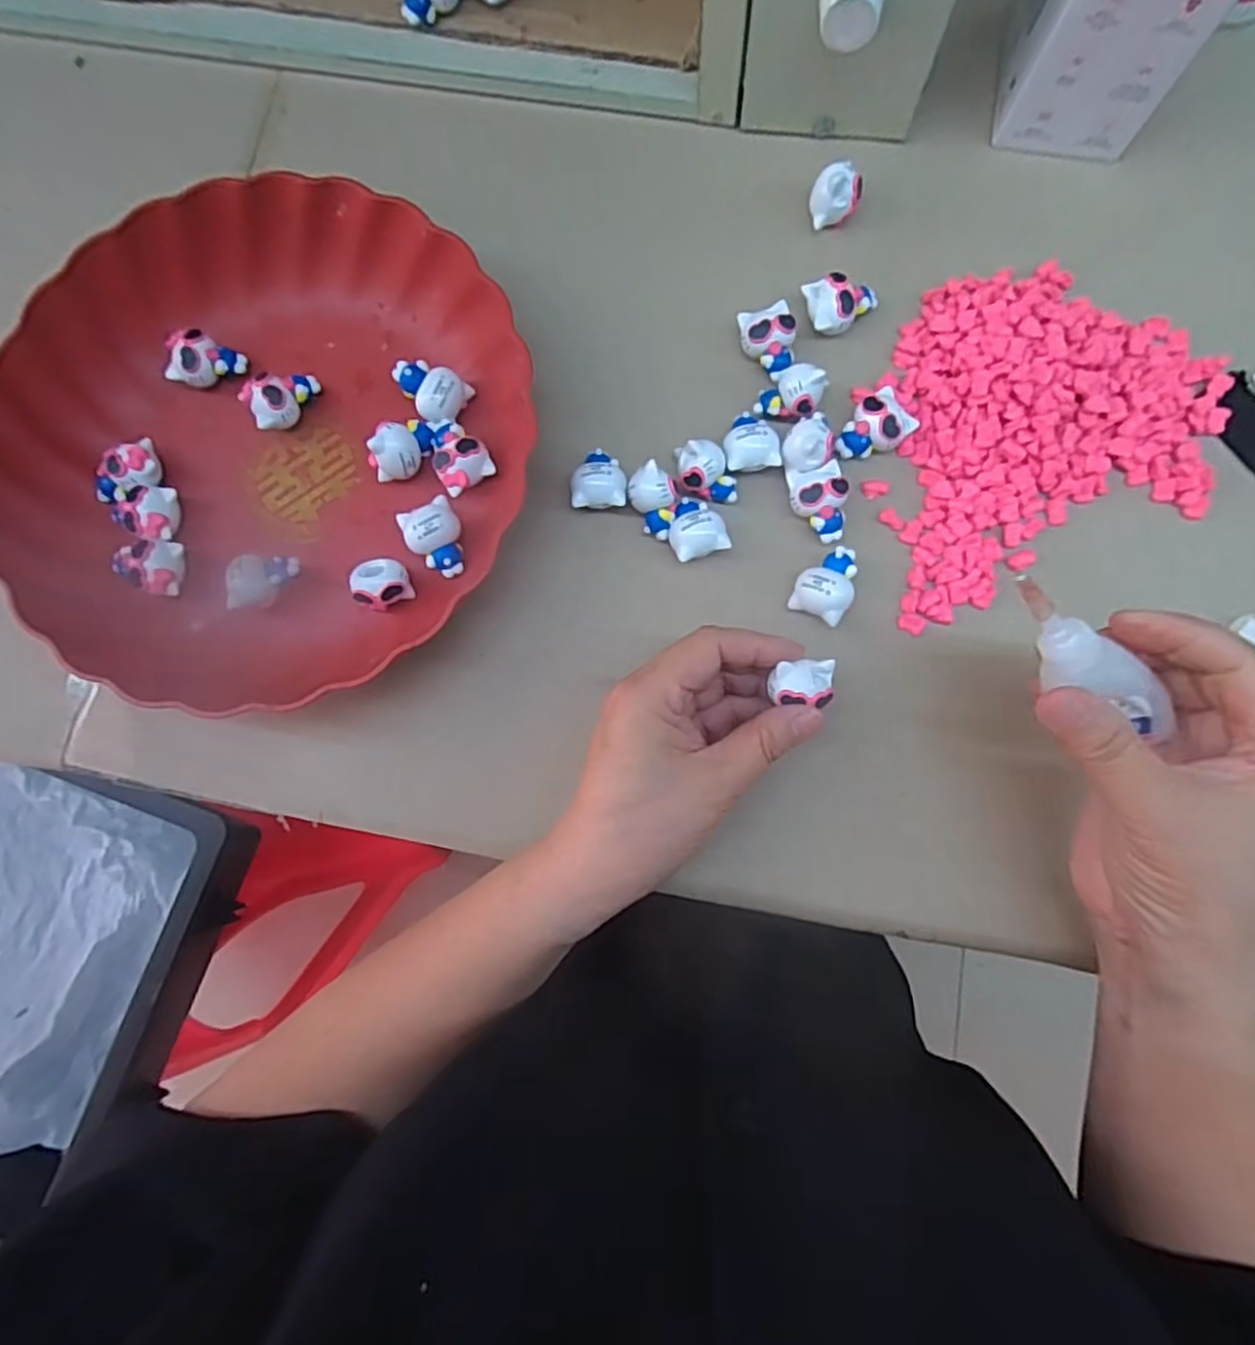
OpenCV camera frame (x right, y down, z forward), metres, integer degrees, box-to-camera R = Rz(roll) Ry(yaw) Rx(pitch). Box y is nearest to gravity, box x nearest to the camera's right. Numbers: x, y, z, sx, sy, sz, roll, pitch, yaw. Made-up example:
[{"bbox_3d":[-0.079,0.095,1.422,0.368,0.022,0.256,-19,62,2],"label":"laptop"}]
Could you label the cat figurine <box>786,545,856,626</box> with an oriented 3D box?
[{"bbox_3d":[0.091,-0.041,0.320,0.024,0.018,0.034,30,83,8],"label":"cat figurine"}]

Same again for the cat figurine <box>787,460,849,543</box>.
[{"bbox_3d":[0.090,-0.078,0.326,0.024,0.015,0.035,-15,80,1],"label":"cat figurine"}]

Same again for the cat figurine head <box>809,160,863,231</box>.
[{"bbox_3d":[0.101,-0.231,0.346,0.023,0.025,0.022,16,82,6],"label":"cat figurine head"}]

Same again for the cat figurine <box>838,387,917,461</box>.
[{"bbox_3d":[0.116,-0.114,0.331,0.033,0.018,0.025,-41,81,-4],"label":"cat figurine"}]

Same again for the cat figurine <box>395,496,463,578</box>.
[{"bbox_3d":[-0.089,-0.063,0.331,0.025,0.018,0.033,-31,80,-2],"label":"cat figurine"}]

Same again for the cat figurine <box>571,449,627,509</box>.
[{"bbox_3d":[-0.013,-0.091,0.333,0.025,0.016,0.030,-3,80,3],"label":"cat figurine"}]

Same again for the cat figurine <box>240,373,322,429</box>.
[{"bbox_3d":[-0.168,-0.135,0.344,0.034,0.017,0.024,-29,80,-2],"label":"cat figurine"}]

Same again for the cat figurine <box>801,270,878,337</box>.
[{"bbox_3d":[0.104,-0.177,0.342,0.032,0.019,0.025,-8,80,2],"label":"cat figurine"}]

